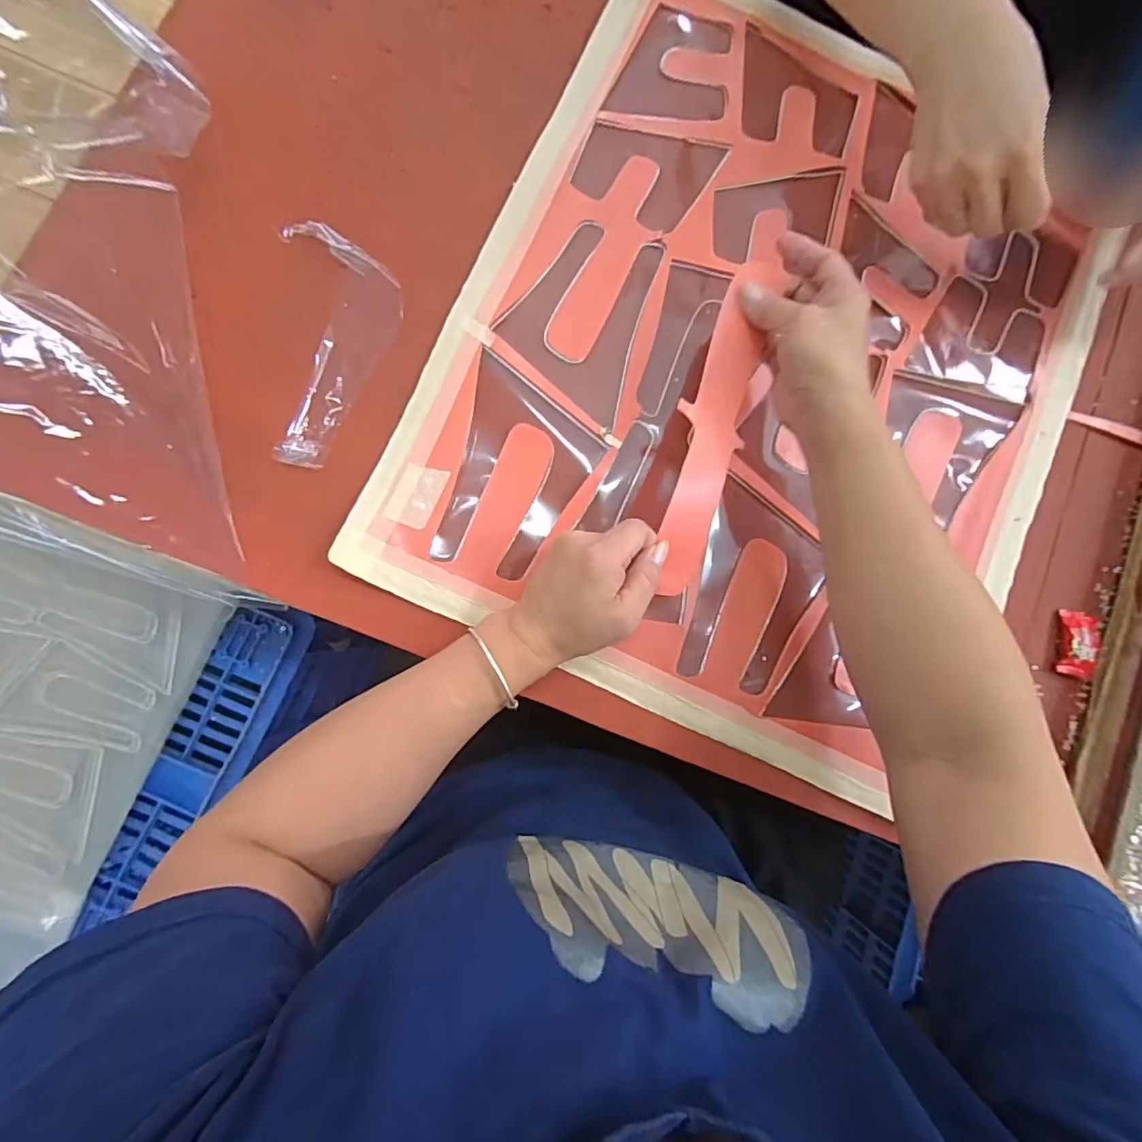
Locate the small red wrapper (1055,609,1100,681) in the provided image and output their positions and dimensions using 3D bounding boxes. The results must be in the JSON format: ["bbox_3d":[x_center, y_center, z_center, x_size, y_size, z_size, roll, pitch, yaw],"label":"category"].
[{"bbox_3d":[0.393,0.057,0.407,0.022,0.014,0.048,14,82,-3],"label":"small red wrapper"}]

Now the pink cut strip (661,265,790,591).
[{"bbox_3d":[0.095,-0.097,0.358,0.042,0.022,0.227,14,90,-3],"label":"pink cut strip"}]

